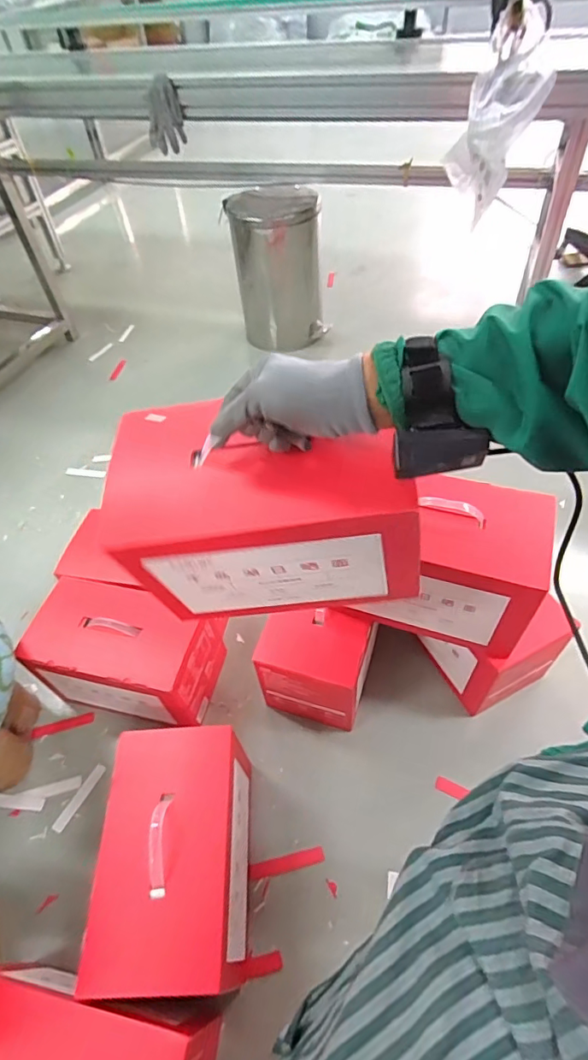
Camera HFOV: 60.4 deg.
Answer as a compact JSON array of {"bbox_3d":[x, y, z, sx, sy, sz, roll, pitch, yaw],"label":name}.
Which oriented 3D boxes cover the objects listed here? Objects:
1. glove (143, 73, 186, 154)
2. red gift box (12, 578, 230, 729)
[{"bbox_3d":[-0.346,-1.122,1.382,0.128,0.179,0.039,30,55,3],"label":"glove"},{"bbox_3d":[-0.310,0.230,0.935,0.305,0.181,0.167,9,52,13],"label":"red gift box"}]

